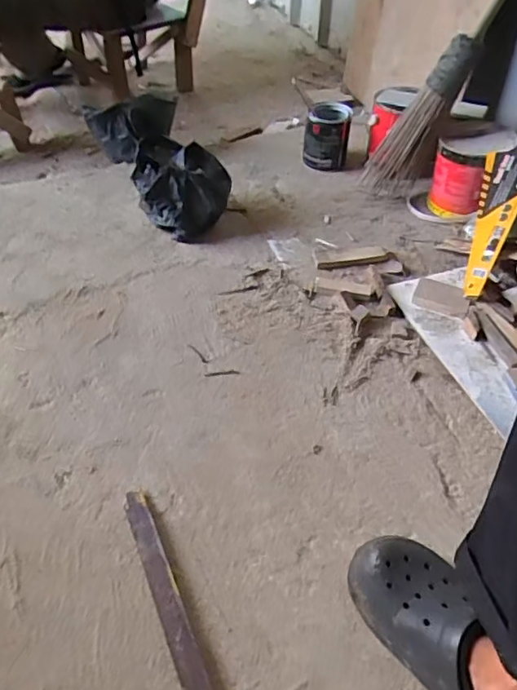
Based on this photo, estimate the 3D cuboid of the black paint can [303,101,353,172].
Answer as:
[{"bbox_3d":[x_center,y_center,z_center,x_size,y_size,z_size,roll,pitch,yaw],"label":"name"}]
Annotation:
[{"bbox_3d":[0.166,-0.502,1.309,0.100,0.136,0.116,9,48,9],"label":"black paint can"}]

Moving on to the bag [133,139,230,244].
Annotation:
[{"bbox_3d":[-0.156,-0.323,1.129,0.189,0.155,0.170,-9,48,-7],"label":"bag"}]

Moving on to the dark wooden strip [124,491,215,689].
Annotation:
[{"bbox_3d":[-0.063,0.373,0.590,0.035,0.013,0.497,-20,50,-16],"label":"dark wooden strip"}]

